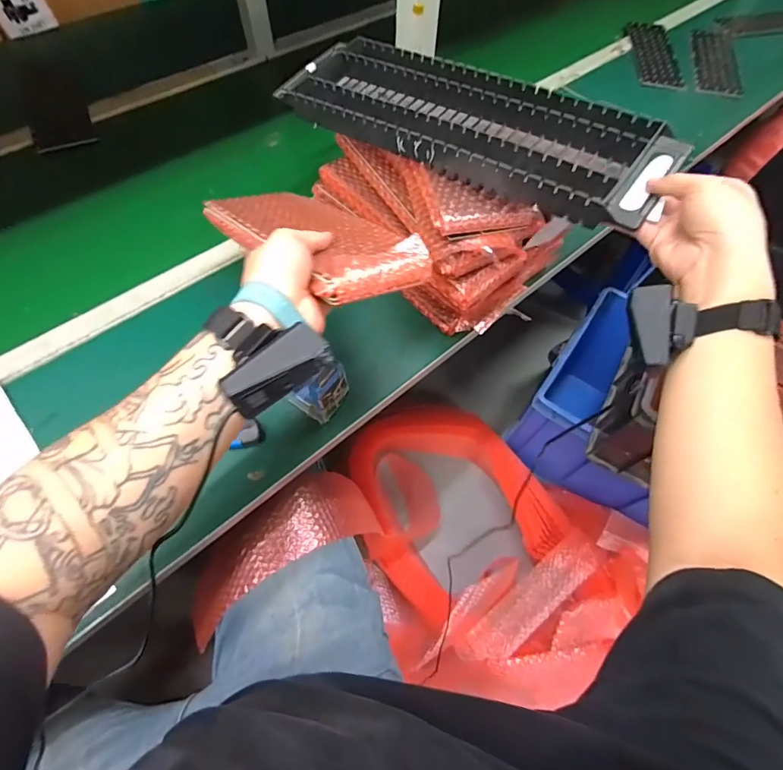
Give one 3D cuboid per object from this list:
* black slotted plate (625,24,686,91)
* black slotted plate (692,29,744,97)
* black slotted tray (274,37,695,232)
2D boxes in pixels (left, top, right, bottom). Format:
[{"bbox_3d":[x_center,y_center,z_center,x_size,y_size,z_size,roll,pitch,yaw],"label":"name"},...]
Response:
[{"bbox_3d":[0.587,-0.737,0.956,0.095,0.006,0.287,9,62,1],"label":"black slotted plate"},{"bbox_3d":[0.723,-0.720,0.952,0.099,0.008,0.277,16,62,5],"label":"black slotted plate"},{"bbox_3d":[0.075,-0.294,0.481,0.445,0.045,0.146,33,65,21],"label":"black slotted tray"}]

